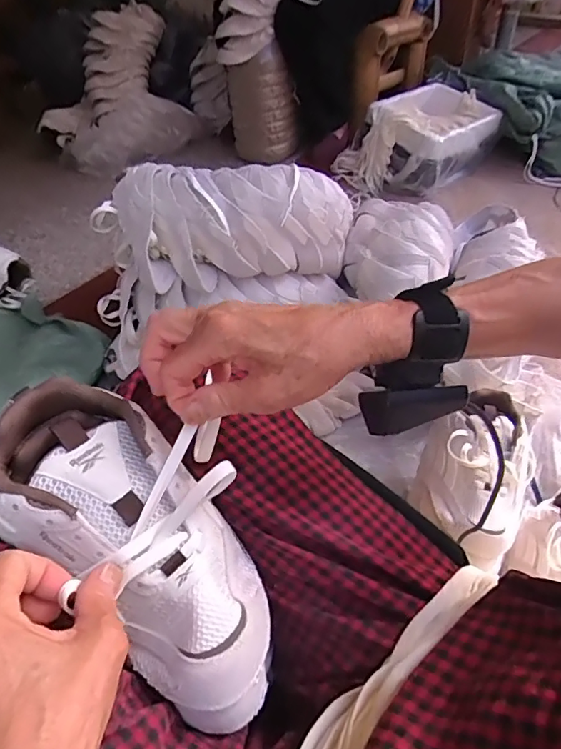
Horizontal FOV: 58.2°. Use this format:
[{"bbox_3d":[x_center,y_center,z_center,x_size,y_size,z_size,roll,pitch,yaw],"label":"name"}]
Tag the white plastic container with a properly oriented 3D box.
[{"bbox_3d":[0.456,-0.723,1.545,0.275,0.188,0.416,33,54,31],"label":"white plastic container"}]

